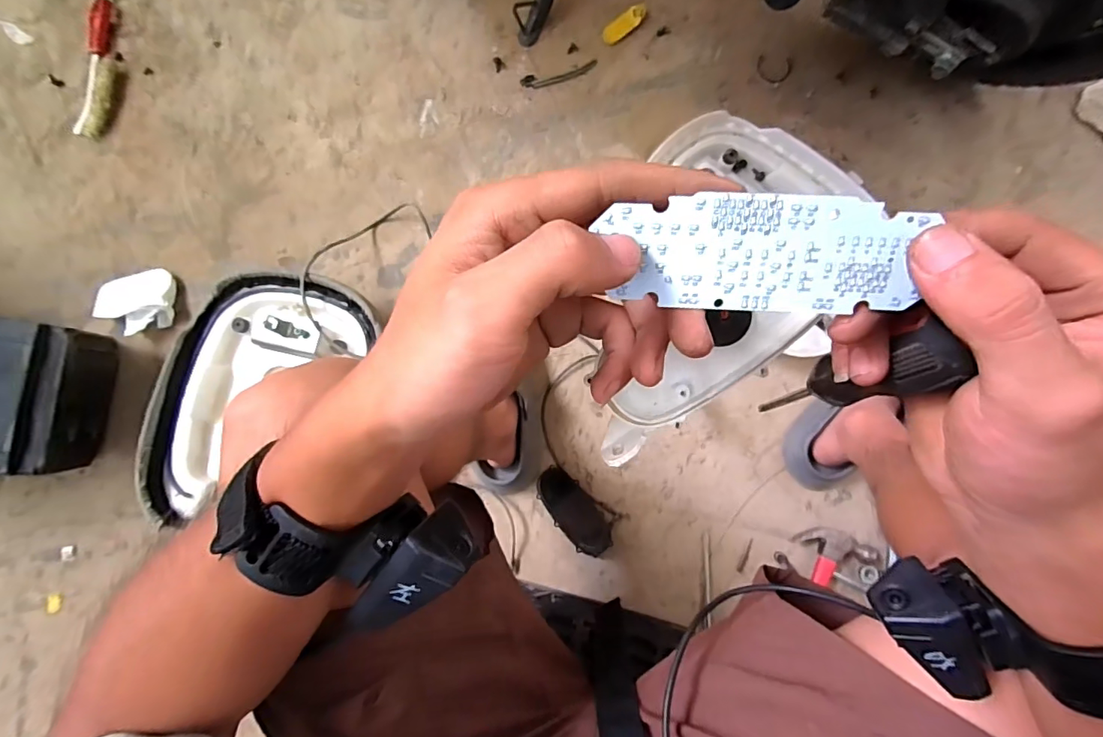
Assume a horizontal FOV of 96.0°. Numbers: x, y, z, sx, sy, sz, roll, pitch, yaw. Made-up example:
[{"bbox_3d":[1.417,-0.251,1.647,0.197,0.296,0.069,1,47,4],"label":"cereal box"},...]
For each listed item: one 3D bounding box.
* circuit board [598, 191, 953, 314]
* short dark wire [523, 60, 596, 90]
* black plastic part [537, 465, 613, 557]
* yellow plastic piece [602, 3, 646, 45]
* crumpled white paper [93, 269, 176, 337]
[{"bbox_3d":[0.067,-0.036,0.159,0.093,0.004,0.036,2,116,4],"label":"circuit board"},{"bbox_3d":[0.012,-0.445,0.755,0.116,0.004,0.023,-13,85,2],"label":"short dark wire"},{"bbox_3d":[0.032,0.195,0.679,0.059,0.016,0.129,-41,85,-1],"label":"black plastic part"},{"bbox_3d":[0.112,-0.523,0.754,0.076,0.010,0.028,-37,85,0],"label":"yellow plastic piece"},{"bbox_3d":[-0.598,-0.092,0.711,0.105,0.021,0.084,-18,85,1],"label":"crumpled white paper"}]

